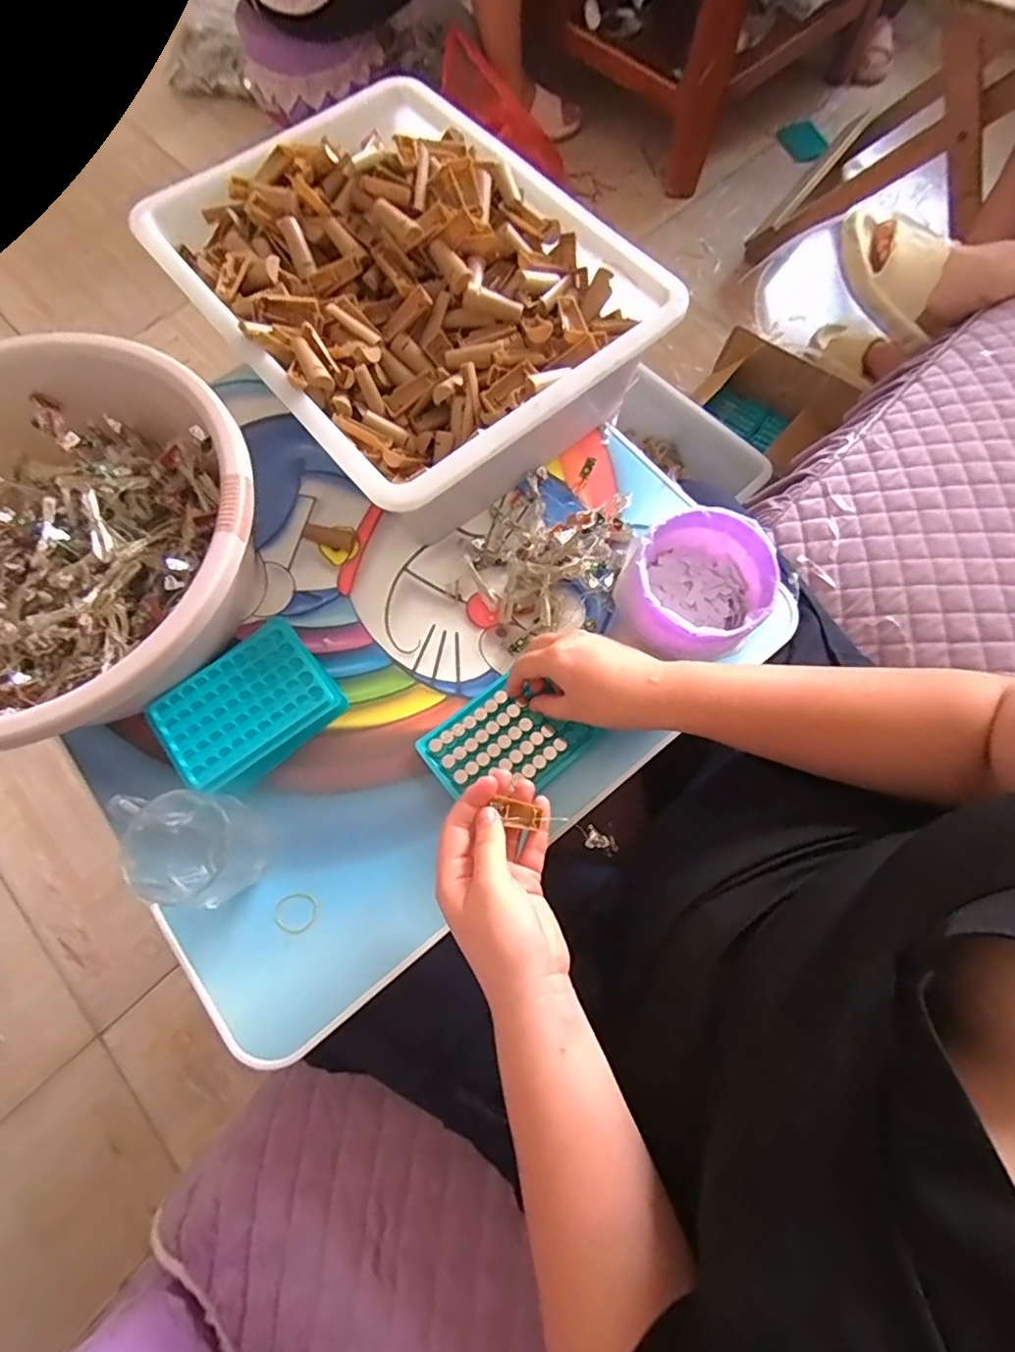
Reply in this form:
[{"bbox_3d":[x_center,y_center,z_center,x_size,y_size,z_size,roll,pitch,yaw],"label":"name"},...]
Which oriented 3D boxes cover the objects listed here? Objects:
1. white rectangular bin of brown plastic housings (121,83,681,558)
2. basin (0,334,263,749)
[{"bbox_3d":[-0.092,-0.341,0.539,0.316,0.135,0.413,-38,75,-12],"label":"white rectangular bin of brown plastic housings"},{"bbox_3d":[-0.357,-0.108,0.464,0.320,0.120,0.304,-30,74,-9],"label":"basin"}]

